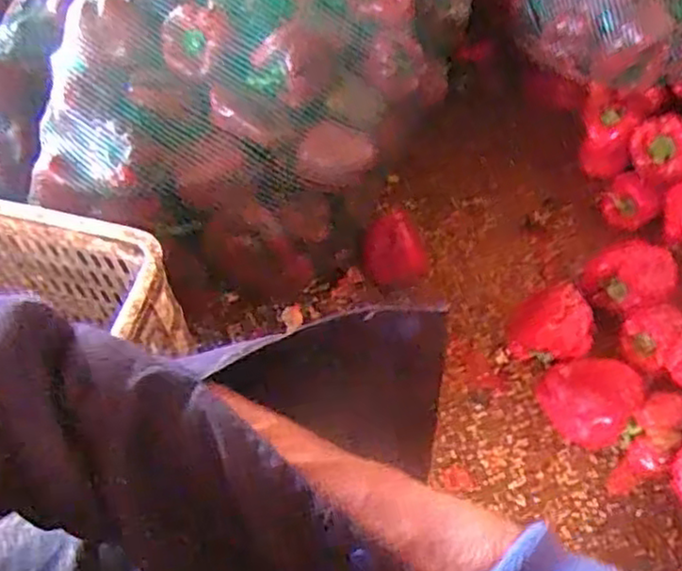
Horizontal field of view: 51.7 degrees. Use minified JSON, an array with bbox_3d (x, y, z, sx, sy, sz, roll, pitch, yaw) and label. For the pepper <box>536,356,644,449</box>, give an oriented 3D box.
[{"bbox_3d":[0.290,0.127,0.833,0.106,0.076,0.095,23,61,19],"label":"pepper"}]

